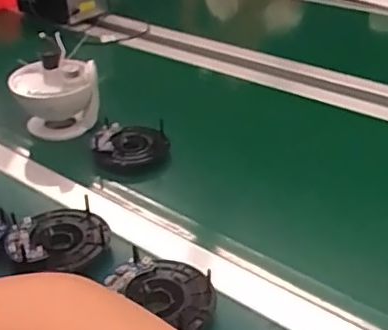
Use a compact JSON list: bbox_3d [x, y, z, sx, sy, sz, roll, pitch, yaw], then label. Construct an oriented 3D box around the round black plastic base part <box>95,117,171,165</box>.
[{"bbox_3d":[-0.082,-0.023,0.728,0.092,0.050,0.082,-7,32,-10],"label":"round black plastic base part"}]

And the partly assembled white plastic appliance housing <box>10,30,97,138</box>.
[{"bbox_3d":[-0.195,-0.097,0.780,0.108,0.111,0.111,-18,36,-26],"label":"partly assembled white plastic appliance housing"}]

